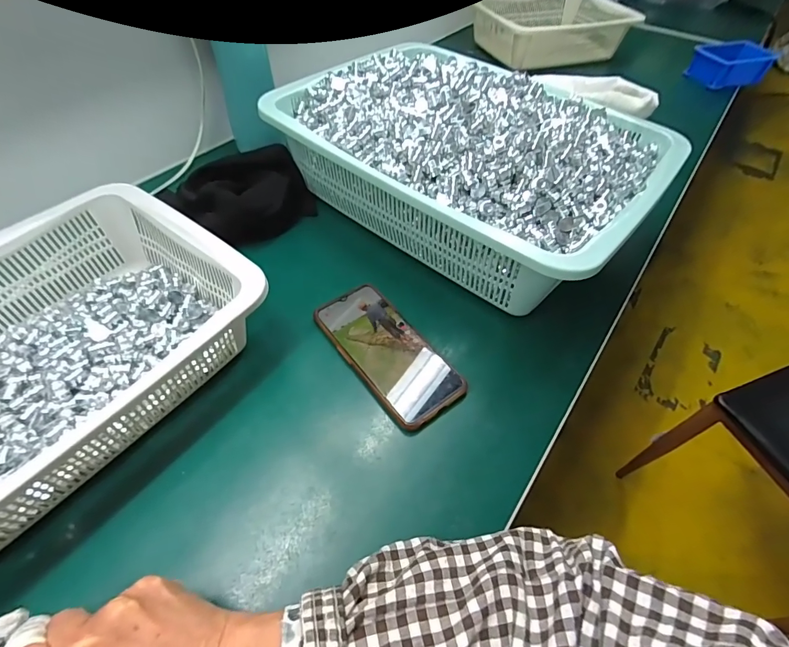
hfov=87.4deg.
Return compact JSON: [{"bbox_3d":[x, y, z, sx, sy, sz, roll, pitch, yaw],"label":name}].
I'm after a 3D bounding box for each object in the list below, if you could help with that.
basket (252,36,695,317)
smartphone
[{"bbox_3d":[0.088,-0.203,0.506,0.415,0.134,0.342,36,58,23],"label":"basket"},{"bbox_3d":[-0.008,0.025,0.407,0.073,0.009,0.162,-29,59,-23],"label":"smartphone"}]

